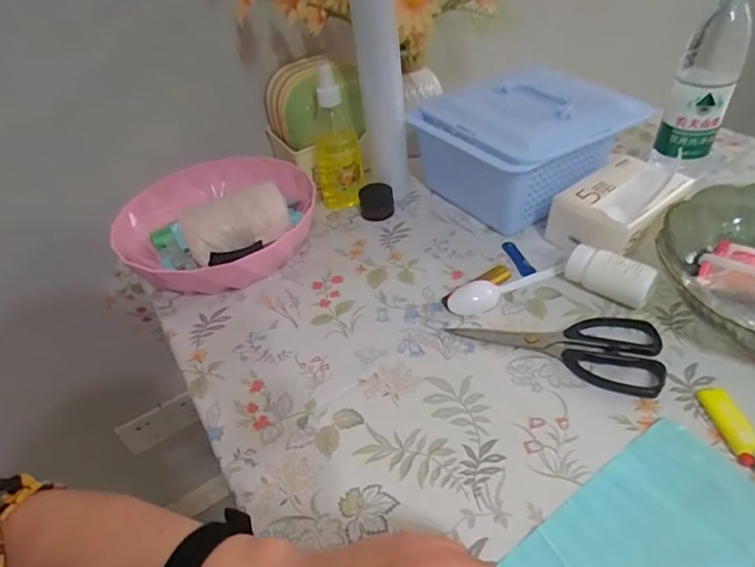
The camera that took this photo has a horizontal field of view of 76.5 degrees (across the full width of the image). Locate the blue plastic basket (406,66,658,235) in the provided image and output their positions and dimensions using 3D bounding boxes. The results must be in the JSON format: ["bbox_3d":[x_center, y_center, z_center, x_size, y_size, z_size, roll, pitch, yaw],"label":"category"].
[{"bbox_3d":[0.169,-0.171,0.602,0.190,0.126,0.202,-25,44,-18],"label":"blue plastic basket"}]

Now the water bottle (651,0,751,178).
[{"bbox_3d":[0.379,-0.225,0.555,0.058,0.224,0.068,21,49,29],"label":"water bottle"}]

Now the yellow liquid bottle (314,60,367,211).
[{"bbox_3d":[-0.055,-0.183,0.610,0.058,0.183,0.052,-11,42,-4],"label":"yellow liquid bottle"}]

